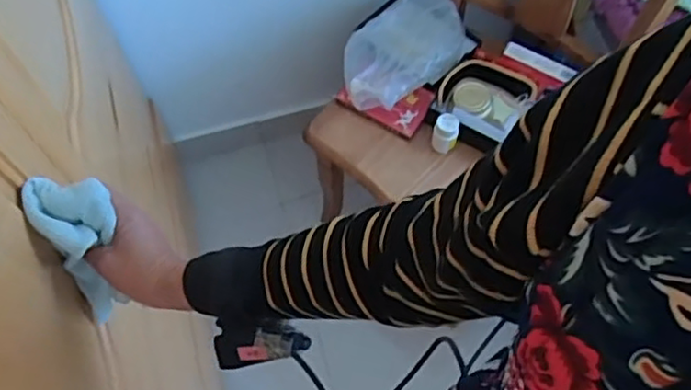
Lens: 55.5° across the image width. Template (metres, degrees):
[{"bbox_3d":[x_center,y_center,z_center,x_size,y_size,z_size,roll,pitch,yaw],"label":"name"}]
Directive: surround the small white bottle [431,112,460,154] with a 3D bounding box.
[{"bbox_3d":[0.169,-0.102,1.107,0.041,0.067,0.043,-1,64,2],"label":"small white bottle"}]

